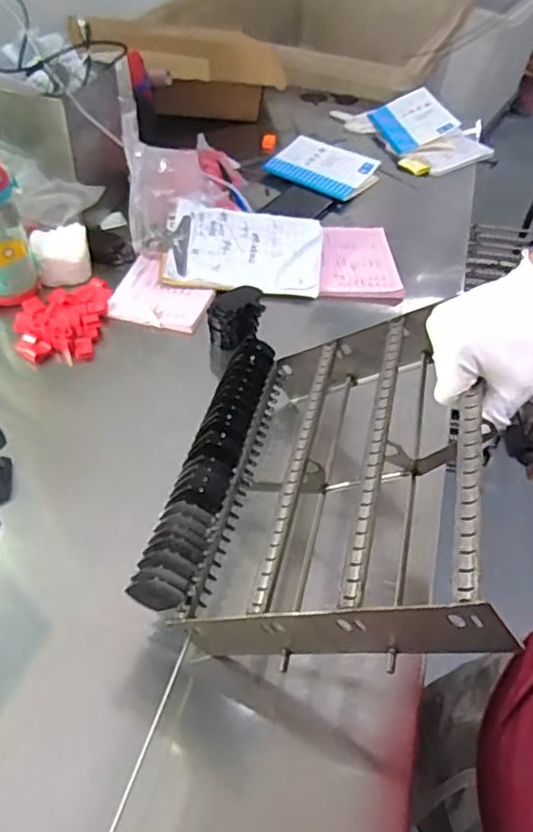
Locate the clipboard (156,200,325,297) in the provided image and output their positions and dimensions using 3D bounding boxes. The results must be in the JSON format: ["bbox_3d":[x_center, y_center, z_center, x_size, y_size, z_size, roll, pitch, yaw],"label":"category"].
[{"bbox_3d":[-0.031,-0.239,0.865,0.213,0.015,0.156,6,59,-3],"label":"clipboard"}]

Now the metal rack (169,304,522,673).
[{"bbox_3d":[0.073,0.042,0.515,0.231,0.057,0.319,-19,37,31],"label":"metal rack"}]

